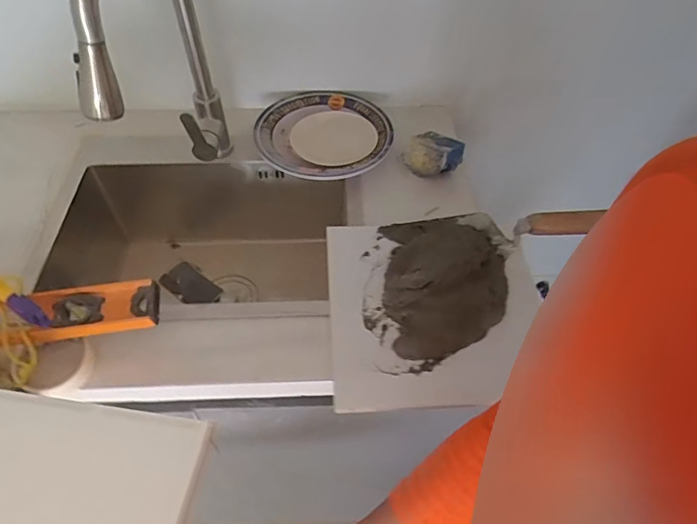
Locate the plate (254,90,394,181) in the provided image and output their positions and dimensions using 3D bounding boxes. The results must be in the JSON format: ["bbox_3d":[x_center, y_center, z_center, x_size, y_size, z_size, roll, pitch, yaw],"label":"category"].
[{"bbox_3d":[-0.042,-0.240,0.918,0.241,0.026,0.257,2,51,-3],"label":"plate"}]

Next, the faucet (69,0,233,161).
[{"bbox_3d":[-0.253,-0.247,0.694,0.051,0.414,0.278,14,51,7],"label":"faucet"}]

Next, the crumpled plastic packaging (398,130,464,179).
[{"bbox_3d":[0.151,-0.189,0.873,0.109,0.064,0.059,24,53,15],"label":"crumpled plastic packaging"}]

